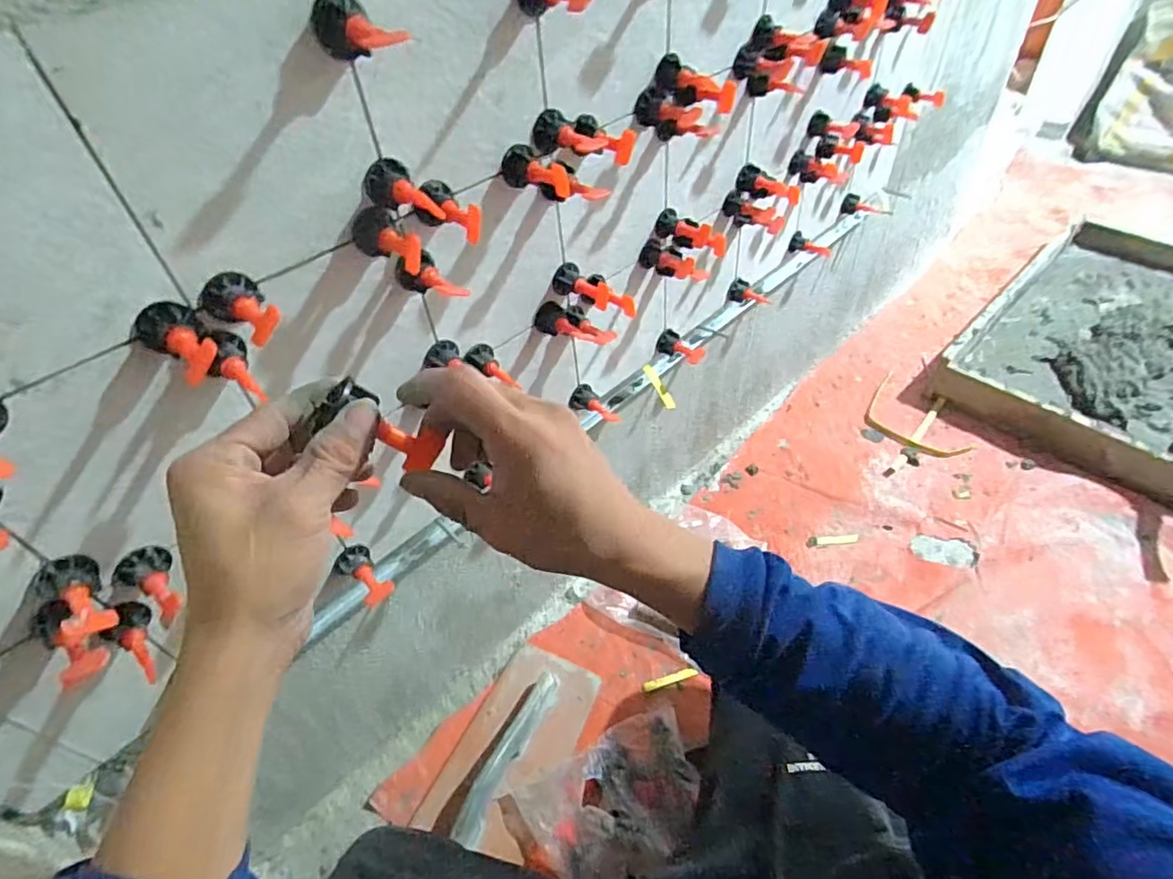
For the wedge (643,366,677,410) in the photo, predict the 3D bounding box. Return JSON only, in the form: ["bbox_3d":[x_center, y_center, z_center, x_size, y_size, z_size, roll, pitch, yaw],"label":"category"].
[{"bbox_3d":[0.093,-0.066,0.768,0.013,0.016,0.065,-27,79,-19],"label":"wedge"}]

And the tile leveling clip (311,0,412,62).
[{"bbox_3d":[-0.128,-0.228,0.337,0.035,0.033,0.053,-30,51,-22],"label":"tile leveling clip"}]

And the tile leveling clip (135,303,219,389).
[{"bbox_3d":[-0.233,-0.055,0.347,0.033,0.027,0.058,-37,53,-26],"label":"tile leveling clip"}]

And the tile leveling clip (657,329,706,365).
[{"bbox_3d":[0.120,-0.112,0.760,0.030,0.029,0.069,-26,49,-18],"label":"tile leveling clip"}]

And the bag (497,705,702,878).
[{"bbox_3d":[0.042,0.433,0.732,0.222,0.065,0.161,-26,49,-18],"label":"bag"}]

